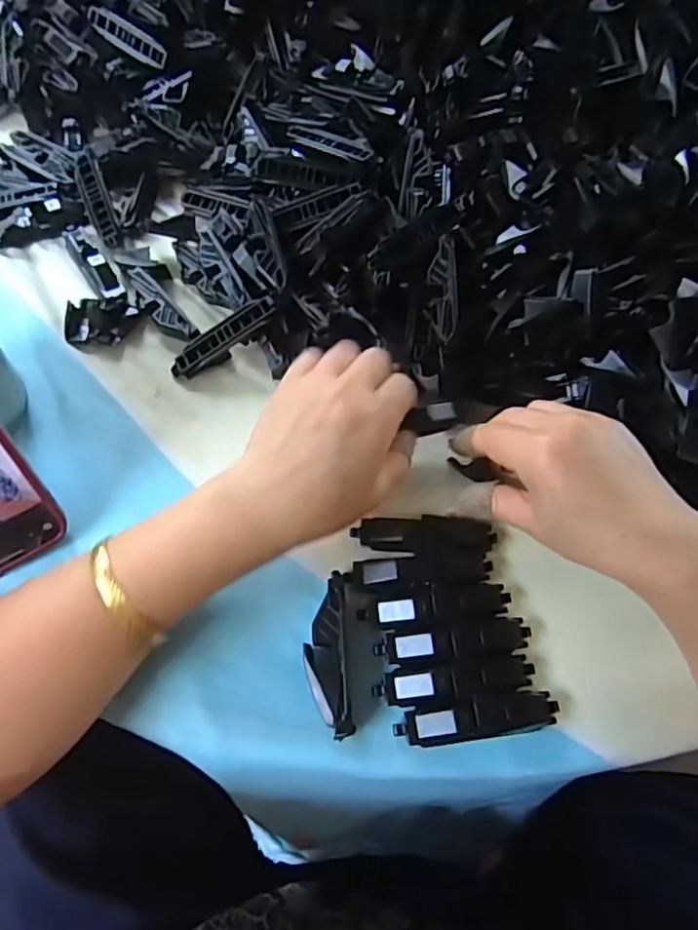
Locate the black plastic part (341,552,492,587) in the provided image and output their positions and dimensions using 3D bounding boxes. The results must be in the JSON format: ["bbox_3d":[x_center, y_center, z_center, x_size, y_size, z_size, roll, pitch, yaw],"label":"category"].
[{"bbox_3d":[0.040,0.057,0.323,0.079,0.011,0.018,-3,63,-5],"label":"black plastic part"}]

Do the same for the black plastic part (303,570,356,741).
[{"bbox_3d":[-0.011,0.095,0.303,0.022,0.012,0.079,-2,63,-5],"label":"black plastic part"}]

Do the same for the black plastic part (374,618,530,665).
[{"bbox_3d":[0.055,0.092,0.308,0.079,0.019,0.019,-5,63,-7],"label":"black plastic part"}]

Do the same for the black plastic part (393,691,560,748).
[{"bbox_3d":[0.064,0.125,0.294,0.080,0.024,0.018,-5,63,-7],"label":"black plastic part"}]

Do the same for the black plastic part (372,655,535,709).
[{"bbox_3d":[0.055,0.110,0.300,0.080,0.021,0.020,-4,63,-6],"label":"black plastic part"}]

